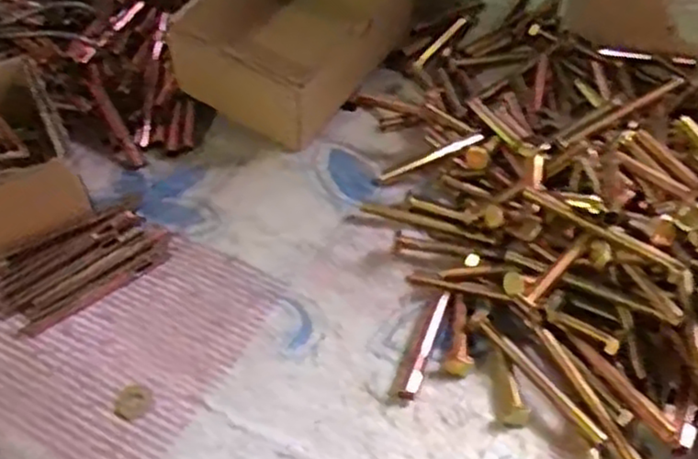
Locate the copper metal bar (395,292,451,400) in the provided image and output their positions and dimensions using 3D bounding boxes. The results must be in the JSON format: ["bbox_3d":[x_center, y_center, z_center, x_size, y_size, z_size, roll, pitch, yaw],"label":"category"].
[{"bbox_3d":[0.047,0.072,0.454,0.014,0.012,0.082,14,49,15],"label":"copper metal bar"}]

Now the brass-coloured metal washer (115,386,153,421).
[{"bbox_3d":[-0.131,0.105,0.440,0.022,0.005,0.019,-33,54,-26],"label":"brass-coloured metal washer"}]

